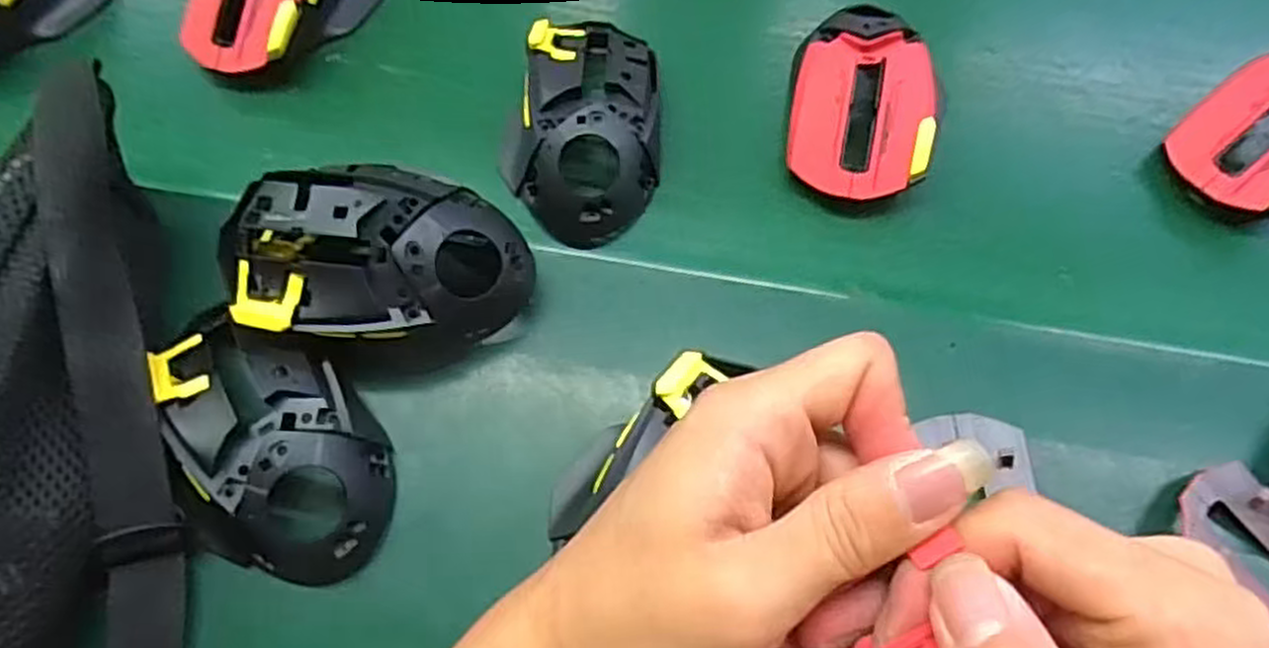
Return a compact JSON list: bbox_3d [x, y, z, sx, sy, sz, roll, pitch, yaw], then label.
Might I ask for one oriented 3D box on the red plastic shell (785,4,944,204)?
[{"bbox_3d":[0.107,-0.104,0.372,0.064,0.036,0.099,6,66,2],"label":"red plastic shell"}]

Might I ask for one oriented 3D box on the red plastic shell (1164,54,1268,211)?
[{"bbox_3d":[0.291,-0.087,0.370,0.075,0.039,0.057,-33,71,-14],"label":"red plastic shell"}]

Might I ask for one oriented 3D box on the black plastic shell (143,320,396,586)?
[{"bbox_3d":[-0.136,0.044,0.299,0.073,0.033,0.104,-16,67,-7],"label":"black plastic shell"}]

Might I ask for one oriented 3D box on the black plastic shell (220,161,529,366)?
[{"bbox_3d":[-0.101,-0.025,0.317,0.116,0.052,0.074,1,66,0],"label":"black plastic shell"}]

